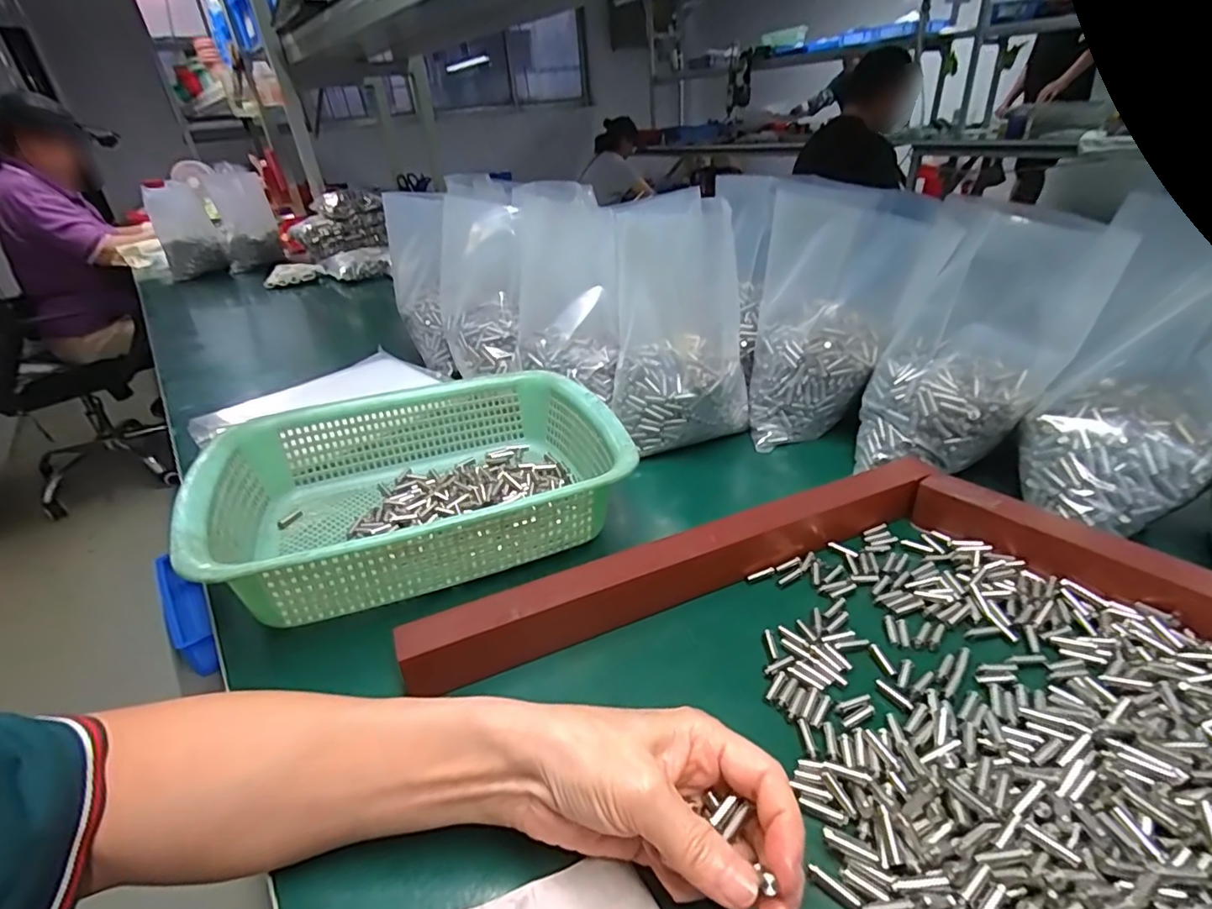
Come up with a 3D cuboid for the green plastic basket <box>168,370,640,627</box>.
[{"bbox_3d":[-0.139,0.018,0.446,0.288,0.085,0.220,-16,33,-17],"label":"green plastic basket"}]

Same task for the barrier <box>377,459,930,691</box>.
[{"bbox_3d":[0.063,0.070,0.379,0.381,0.044,0.030,-16,33,-17],"label":"barrier"}]

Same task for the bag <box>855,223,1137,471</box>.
[{"bbox_3d":[0.287,-0.078,0.449,0.134,0.192,0.080,10,35,24],"label":"bag"}]

